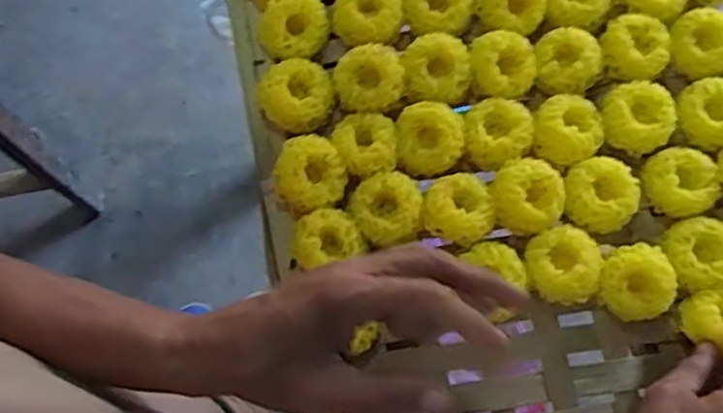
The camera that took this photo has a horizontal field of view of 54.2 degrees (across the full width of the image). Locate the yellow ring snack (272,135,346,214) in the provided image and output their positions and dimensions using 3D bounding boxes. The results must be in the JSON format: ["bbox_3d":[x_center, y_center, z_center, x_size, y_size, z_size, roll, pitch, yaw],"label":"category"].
[{"bbox_3d":[-0.037,-0.025,0.497,0.048,0.015,0.052,-18,80,-5],"label":"yellow ring snack"}]

